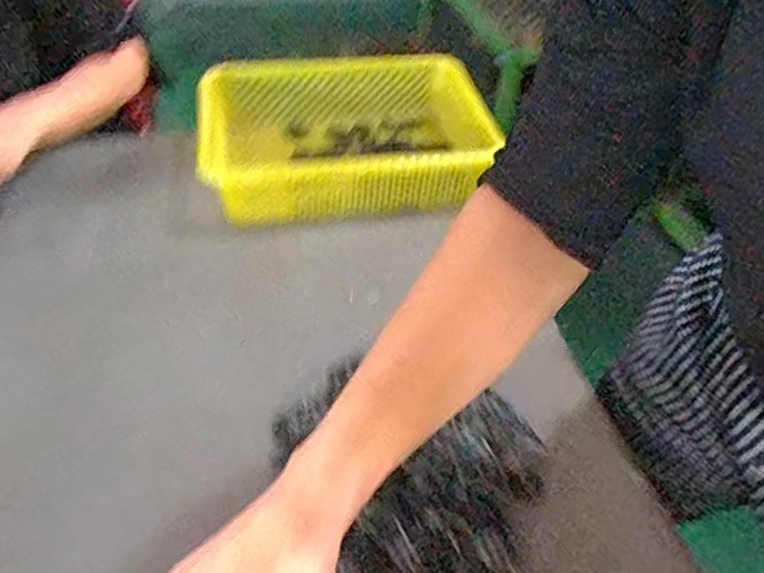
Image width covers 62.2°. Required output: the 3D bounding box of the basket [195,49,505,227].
[{"bbox_3d":[-0.041,-0.192,0.831,0.359,0.102,0.273,-6,48,-9],"label":"basket"}]

